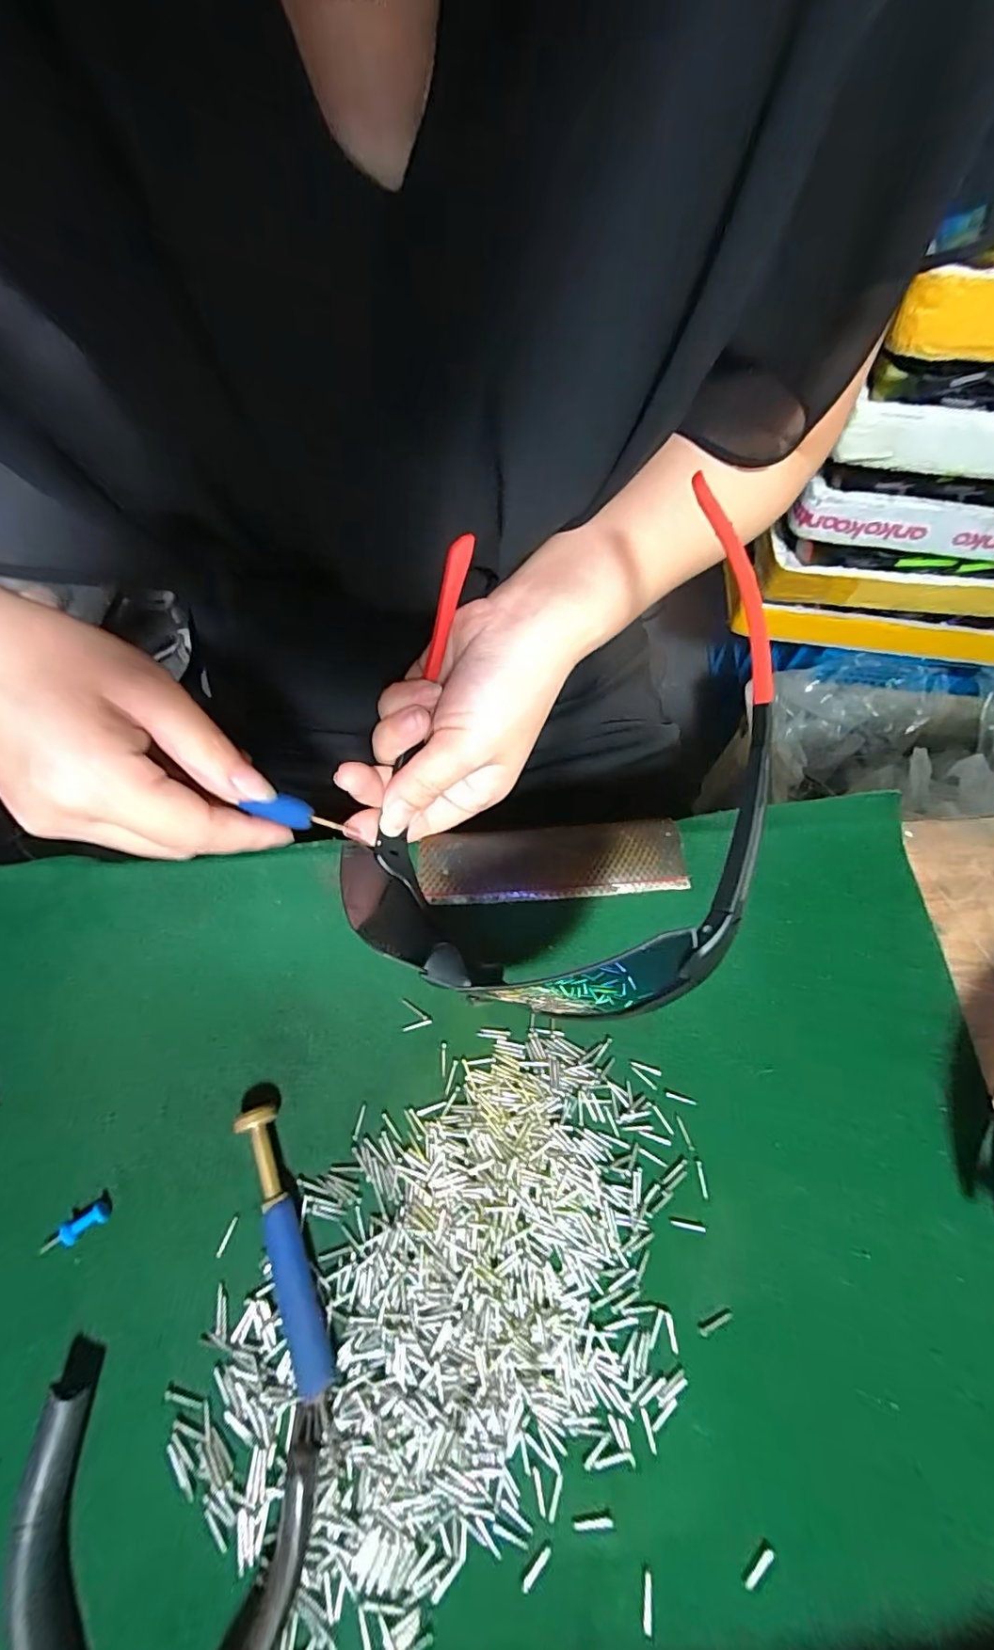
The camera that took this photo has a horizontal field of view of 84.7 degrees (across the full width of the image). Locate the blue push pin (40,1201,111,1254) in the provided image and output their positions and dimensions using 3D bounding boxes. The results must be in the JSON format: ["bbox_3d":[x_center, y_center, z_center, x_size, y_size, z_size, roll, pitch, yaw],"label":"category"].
[{"bbox_3d":[-0.146,0.140,0.189,0.023,0.007,0.007,-32,72,-14],"label":"blue push pin"}]

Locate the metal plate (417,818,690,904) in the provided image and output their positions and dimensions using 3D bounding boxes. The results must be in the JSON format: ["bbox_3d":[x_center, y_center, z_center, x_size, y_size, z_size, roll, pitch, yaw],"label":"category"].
[{"bbox_3d":[0.025,0.016,0.246,0.118,0.004,0.035,-4,68,-4],"label":"metal plate"}]

